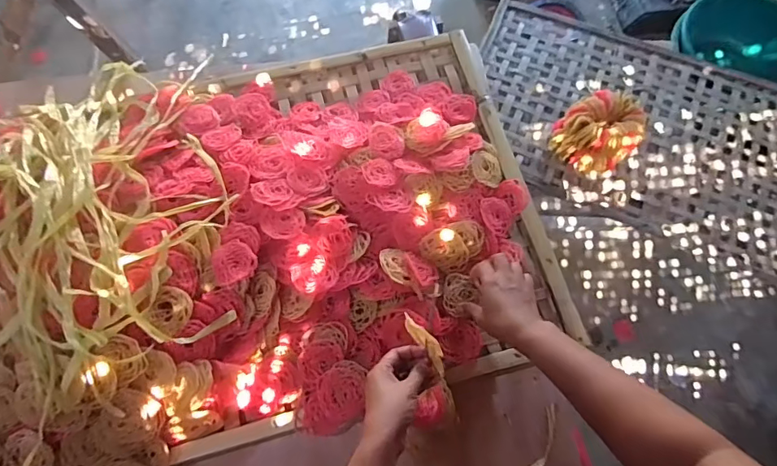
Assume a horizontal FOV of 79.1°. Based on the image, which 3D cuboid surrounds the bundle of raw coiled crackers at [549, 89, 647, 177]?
[{"bbox_3d":[0.534,-0.255,1.213,0.181,0.140,0.169,-20,69,-6],"label":"bundle of raw coiled crackers"}]

